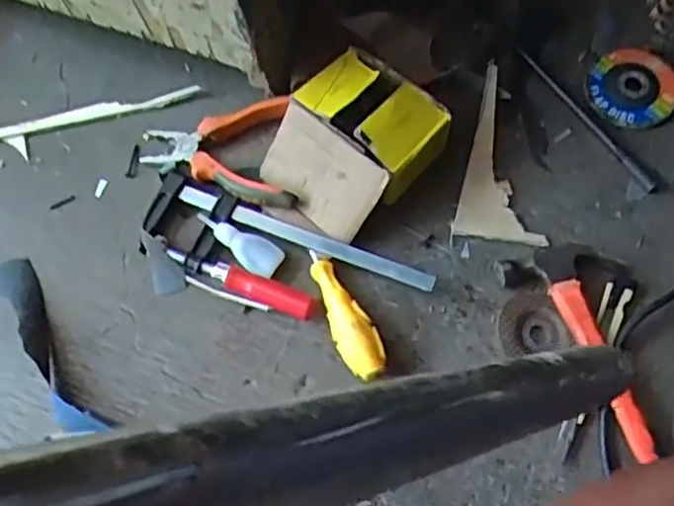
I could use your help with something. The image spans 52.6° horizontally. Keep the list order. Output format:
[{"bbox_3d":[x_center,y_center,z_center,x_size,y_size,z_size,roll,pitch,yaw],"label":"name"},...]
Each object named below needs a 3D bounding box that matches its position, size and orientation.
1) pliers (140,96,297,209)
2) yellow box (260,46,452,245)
[{"bbox_3d":[-0.108,-0.084,0.611,0.143,0.017,0.093,-4,83,16],"label":"pliers"},{"bbox_3d":[0.011,-0.096,0.583,0.142,0.059,0.117,-43,72,-13],"label":"yellow box"}]

